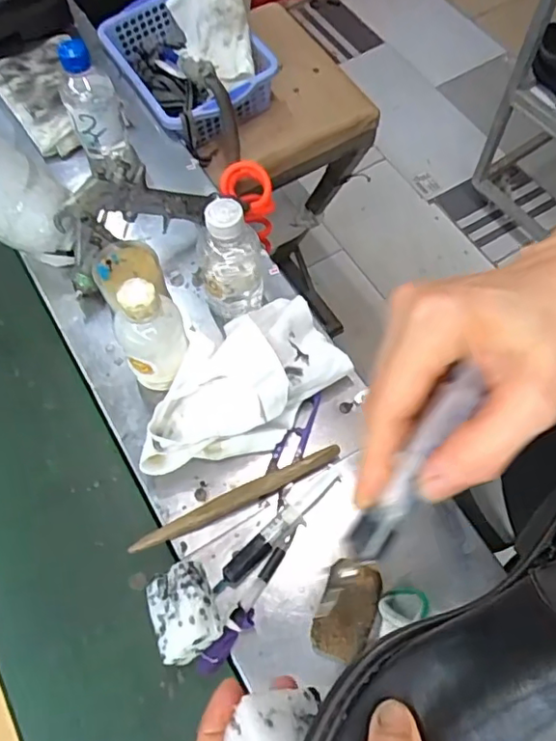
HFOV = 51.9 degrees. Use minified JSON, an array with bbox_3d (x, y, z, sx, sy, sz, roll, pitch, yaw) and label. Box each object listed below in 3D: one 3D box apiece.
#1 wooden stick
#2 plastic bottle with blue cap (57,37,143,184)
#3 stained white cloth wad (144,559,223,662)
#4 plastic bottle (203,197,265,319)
[{"bbox_3d":[-0.035,0.111,0.501,0.195,0.014,0.017,-22,68,-14],"label":"wooden stick"},{"bbox_3d":[-0.209,-0.299,0.659,0.063,0.156,0.071,-19,67,-13],"label":"plastic bottle with blue cap"},{"bbox_3d":[-0.072,0.193,0.458,0.053,0.036,0.066,-39,54,27],"label":"stained white cloth wad"},{"bbox_3d":[-0.045,-0.108,0.548,0.057,0.143,0.068,-2,64,-5],"label":"plastic bottle"}]

